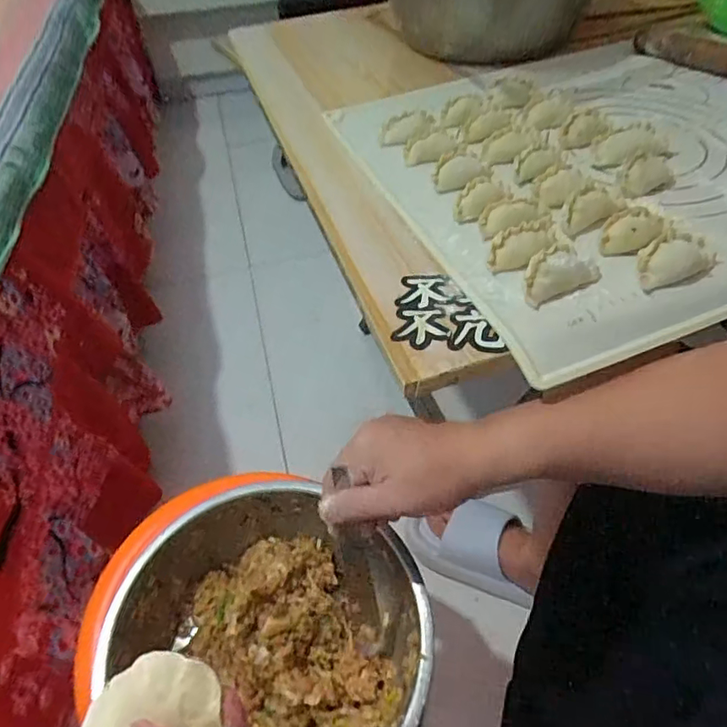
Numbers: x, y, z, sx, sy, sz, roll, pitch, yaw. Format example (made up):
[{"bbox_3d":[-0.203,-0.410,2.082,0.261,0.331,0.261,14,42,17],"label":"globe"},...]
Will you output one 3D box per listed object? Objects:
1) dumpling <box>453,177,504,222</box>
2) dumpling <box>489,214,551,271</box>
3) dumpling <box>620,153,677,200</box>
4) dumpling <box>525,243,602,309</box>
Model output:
[{"bbox_3d":[0.092,-0.133,0.428,0.045,0.021,0.020,-33,56,-23],"label":"dumpling"},{"bbox_3d":[0.117,-0.088,0.388,0.065,0.019,0.027,-33,57,-23],"label":"dumpling"},{"bbox_3d":[0.234,-0.153,0.434,0.035,0.023,0.044,28,56,23],"label":"dumpling"},{"bbox_3d":[0.133,-0.063,0.362,0.057,0.021,0.027,-24,53,-17],"label":"dumpling"}]

